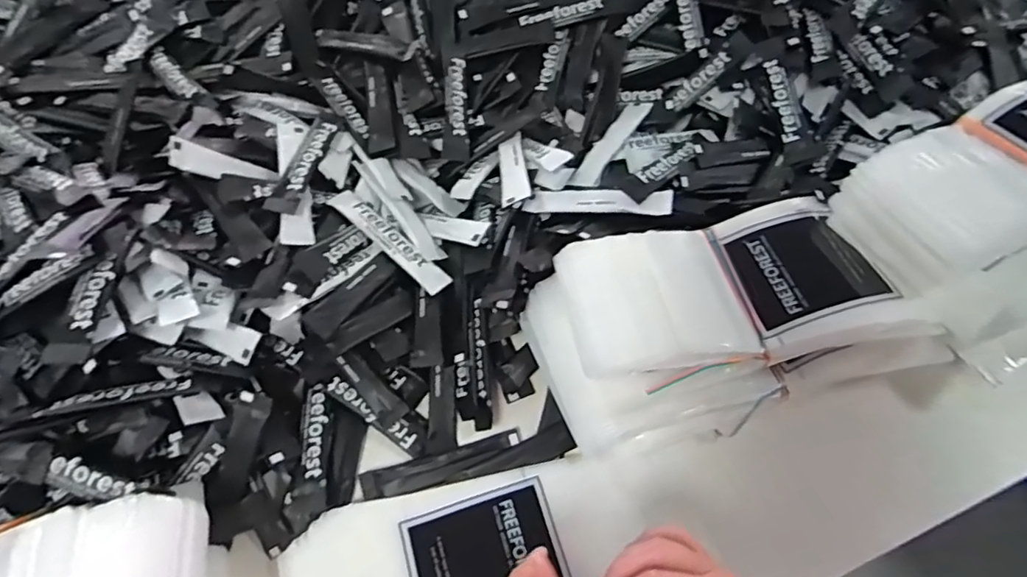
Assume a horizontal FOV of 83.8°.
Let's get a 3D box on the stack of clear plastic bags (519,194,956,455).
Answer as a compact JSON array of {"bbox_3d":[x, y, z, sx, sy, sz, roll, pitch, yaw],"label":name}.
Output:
[{"bbox_3d":[0.159,0.022,0.429,0.277,0.087,0.140,-15,64,-8],"label":"stack of clear plastic bags"}]

